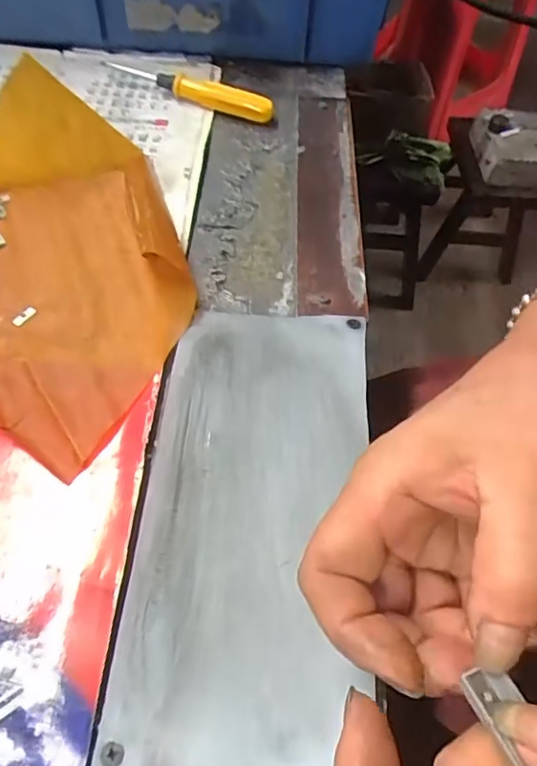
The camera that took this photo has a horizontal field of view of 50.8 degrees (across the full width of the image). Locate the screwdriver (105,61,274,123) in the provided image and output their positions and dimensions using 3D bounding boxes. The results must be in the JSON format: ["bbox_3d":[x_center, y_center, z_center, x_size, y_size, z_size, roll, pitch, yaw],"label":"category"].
[{"bbox_3d":[-0.056,-0.206,0.394,0.124,0.015,0.011,20,58,9],"label":"screwdriver"}]

